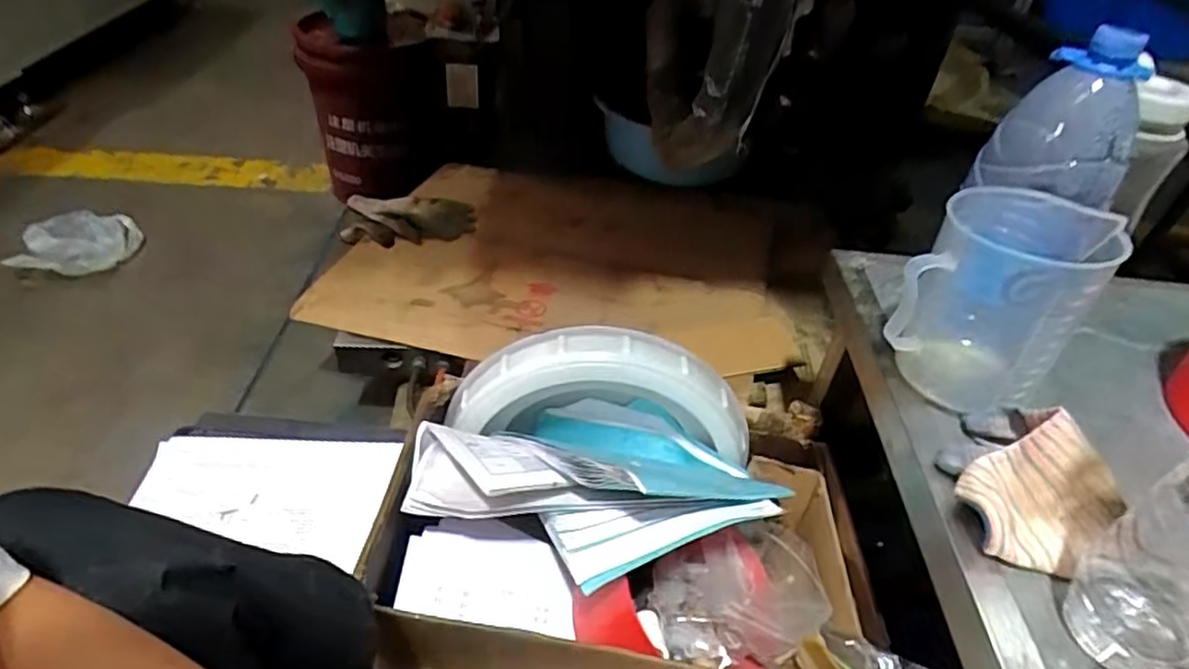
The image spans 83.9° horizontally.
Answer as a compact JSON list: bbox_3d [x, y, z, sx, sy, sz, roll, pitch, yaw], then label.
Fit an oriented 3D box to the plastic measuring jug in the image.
[{"bbox_3d":[0.294,-0.021,0.500,0.111,0.145,0.137,31,46,26],"label":"plastic measuring jug"}]

